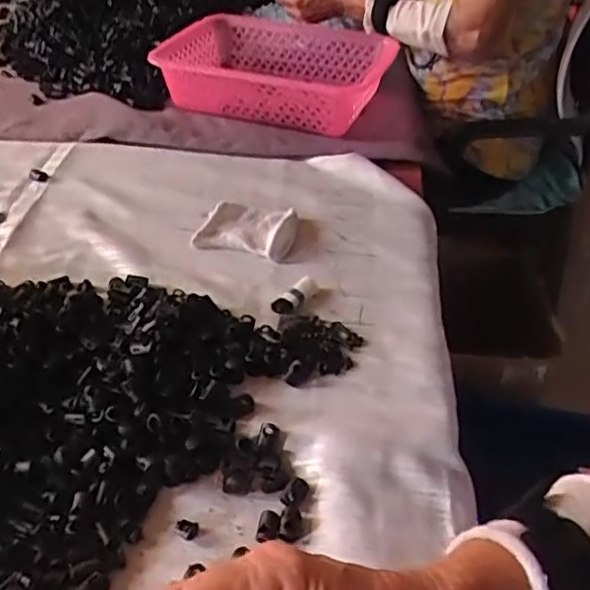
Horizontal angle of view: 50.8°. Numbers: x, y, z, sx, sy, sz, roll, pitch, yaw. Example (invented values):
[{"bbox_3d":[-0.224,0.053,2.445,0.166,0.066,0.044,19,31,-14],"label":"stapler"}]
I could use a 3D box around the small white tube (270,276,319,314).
[{"bbox_3d":[-0.001,-0.001,0.550,0.024,0.016,0.047,26,49,24],"label":"small white tube"}]

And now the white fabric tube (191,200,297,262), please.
[{"bbox_3d":[-0.046,-0.069,0.622,0.093,0.021,0.066,13,45,12],"label":"white fabric tube"}]

